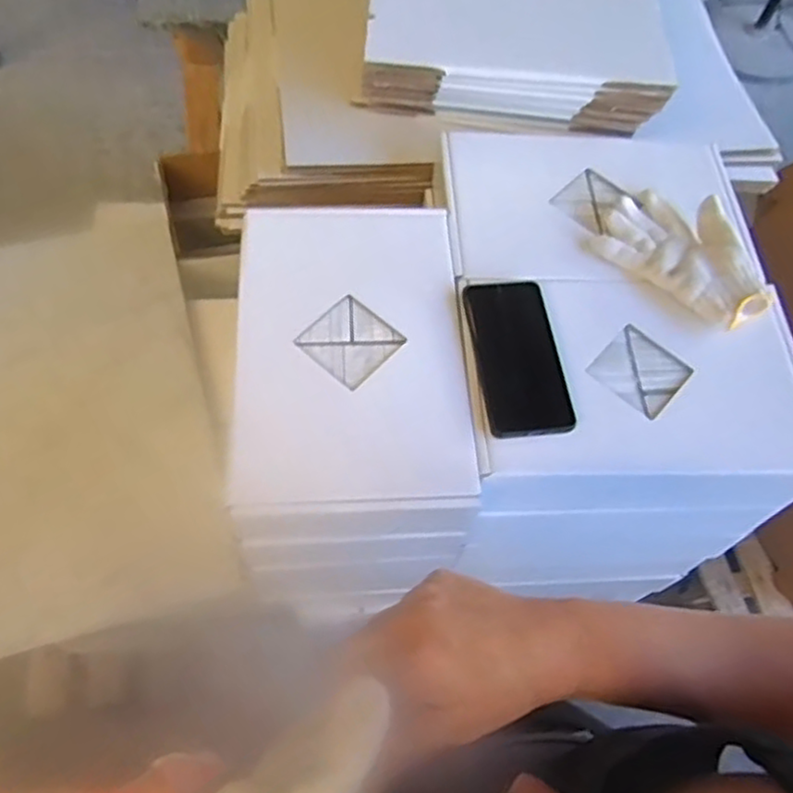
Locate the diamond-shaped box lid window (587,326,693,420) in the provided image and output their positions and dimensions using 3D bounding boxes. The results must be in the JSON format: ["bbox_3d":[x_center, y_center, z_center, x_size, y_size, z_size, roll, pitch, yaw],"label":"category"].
[{"bbox_3d":[0.248,-0.026,0.737,0.082,0.009,0.083,38,66,18],"label":"diamond-shaped box lid window"}]

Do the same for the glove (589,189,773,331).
[{"bbox_3d":[0.321,-0.161,0.799,0.127,0.034,0.196,-39,69,-21],"label":"glove"}]

